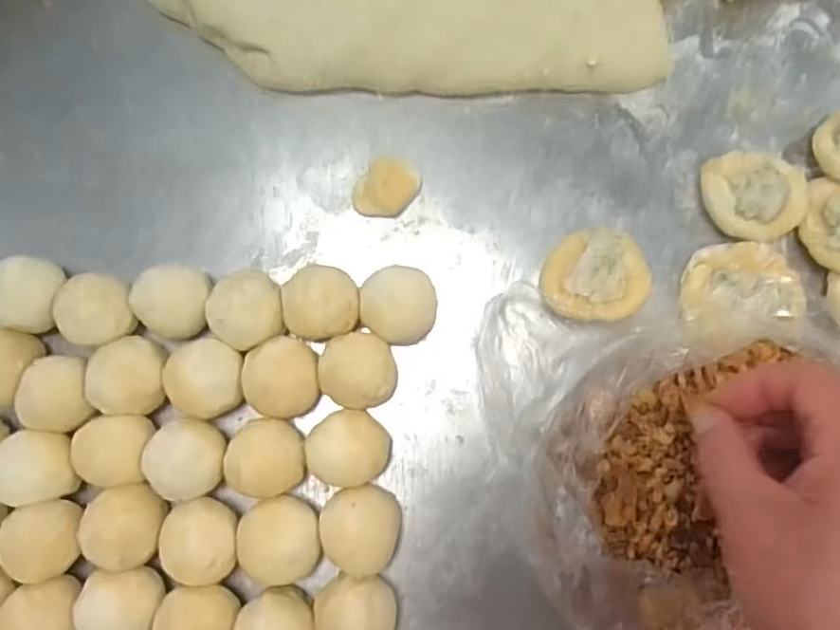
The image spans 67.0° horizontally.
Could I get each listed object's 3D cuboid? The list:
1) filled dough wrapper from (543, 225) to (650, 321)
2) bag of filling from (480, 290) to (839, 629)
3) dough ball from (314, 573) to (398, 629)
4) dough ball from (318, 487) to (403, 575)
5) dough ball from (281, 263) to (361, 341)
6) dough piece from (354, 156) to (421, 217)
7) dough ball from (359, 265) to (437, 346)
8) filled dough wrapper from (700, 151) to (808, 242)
[{"bbox_3d":[0.101,-0.023,0.365,0.059,0.026,0.054,0,82,1],"label":"filled dough wrapper"},{"bbox_3d":[0.155,0.098,0.326,0.251,0.065,0.198,7,82,2],"label":"bag of filling"},{"bbox_3d":[-0.033,0.156,0.335,0.042,0.040,0.038,22,83,4],"label":"dough ball"},{"bbox_3d":[-0.031,0.113,0.343,0.043,0.038,0.039,27,83,4],"label":"dough ball"},{"bbox_3d":[-0.055,-0.005,0.361,0.042,0.038,0.039,0,82,1],"label":"dough ball"},{"bbox_3d":[-0.021,-0.076,0.380,0.031,0.015,0.038,39,84,6],"label":"dough piece"},{"bbox_3d":[-0.012,-0.004,0.362,0.041,0.033,0.041,0,82,1],"label":"dough ball"},{"bbox_3d":[0.194,-0.069,0.371,0.057,0.025,0.052,0,82,1],"label":"filled dough wrapper"}]

